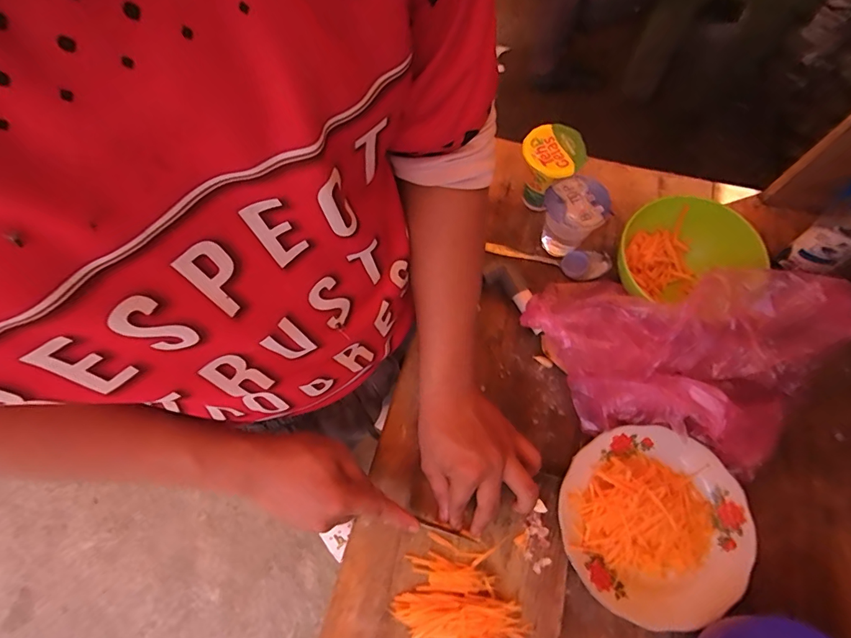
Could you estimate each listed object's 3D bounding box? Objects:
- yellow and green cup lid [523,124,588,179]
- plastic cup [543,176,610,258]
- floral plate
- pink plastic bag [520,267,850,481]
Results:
[{"bbox_3d":[0.151,-0.197,0.525,0.068,0.010,0.068,0,77,2],"label":"yellow and green cup lid"},{"bbox_3d":[0.176,-0.117,0.549,0.073,0.088,0.067,-2,67,4],"label":"plastic cup"},{"bbox_3d":[0.224,0.201,0.452,0.175,0.037,0.169,-1,70,1],"label":"floral plate"},{"bbox_3d":[0.248,0.030,0.458,0.284,0.135,0.185,25,71,14],"label":"pink plastic bag"}]

